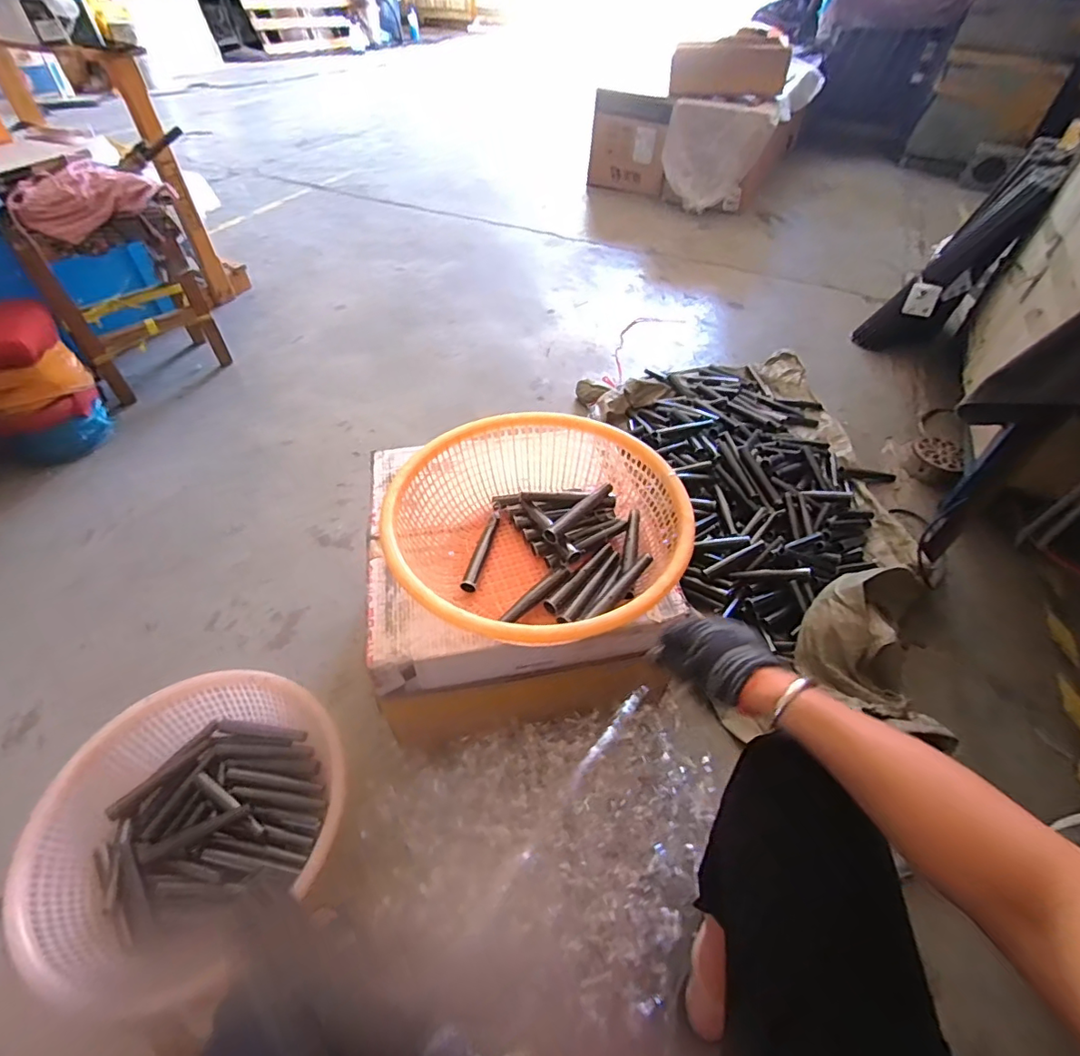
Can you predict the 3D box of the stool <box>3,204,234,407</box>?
[{"bbox_3d":[-1.123,-0.622,1.470,0.338,0.455,0.232,-32,57,-27],"label":"stool"}]

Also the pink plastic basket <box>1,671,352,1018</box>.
[{"bbox_3d":[-0.485,0.420,0.776,0.398,0.118,0.382,-31,57,-25],"label":"pink plastic basket"}]

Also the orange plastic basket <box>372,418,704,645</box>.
[{"bbox_3d":[-0.005,0.002,0.769,0.398,0.129,0.384,-7,49,-8],"label":"orange plastic basket"}]

